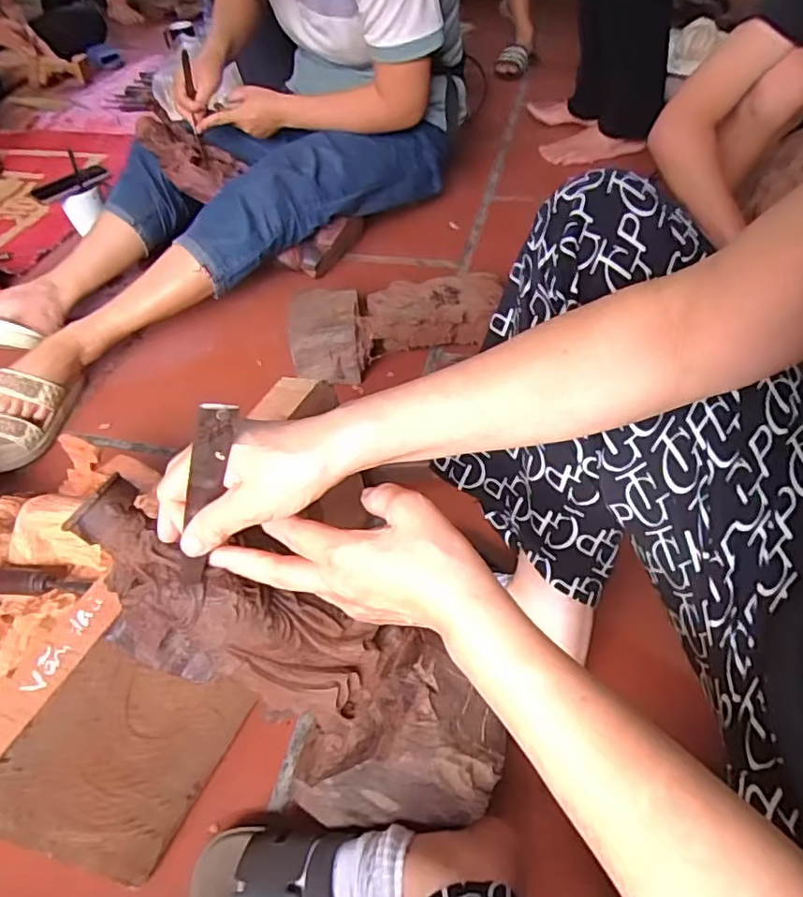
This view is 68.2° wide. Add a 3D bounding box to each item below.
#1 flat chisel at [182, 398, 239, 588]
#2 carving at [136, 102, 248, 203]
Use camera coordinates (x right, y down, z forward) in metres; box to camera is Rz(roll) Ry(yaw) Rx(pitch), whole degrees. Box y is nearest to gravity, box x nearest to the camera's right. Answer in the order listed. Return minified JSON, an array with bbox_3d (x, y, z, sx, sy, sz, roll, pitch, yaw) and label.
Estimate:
[{"bbox_3d":[-0.117,0.030,0.348,0.019,0.140,0.010,0,40,-29],"label":"flat chisel"},{"bbox_3d":[-0.376,-0.511,1.042,0.209,0.075,0.084,40,58,8],"label":"carving"}]

